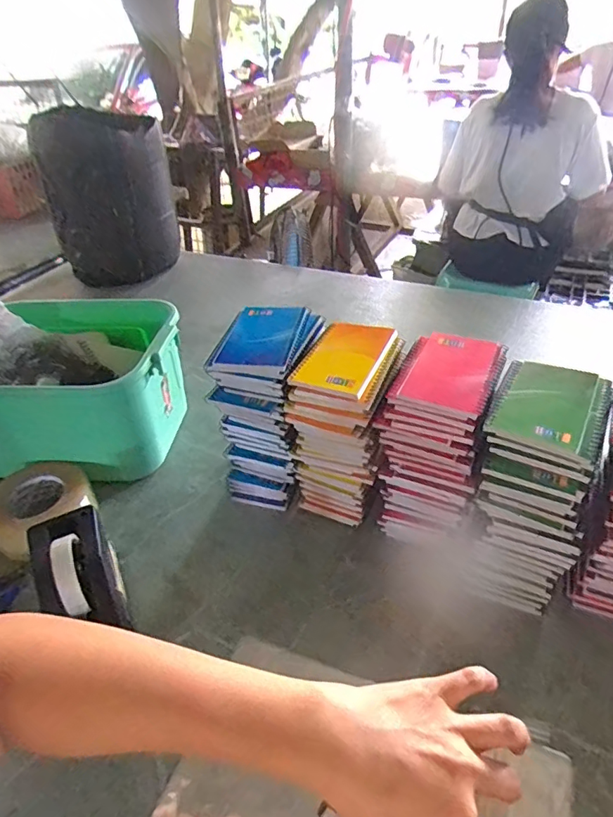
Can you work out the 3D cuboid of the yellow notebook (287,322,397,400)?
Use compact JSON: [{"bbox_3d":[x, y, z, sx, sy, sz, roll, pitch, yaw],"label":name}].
[{"bbox_3d":[0.041,-0.058,0.557,0.086,0.011,0.126,13,42,18],"label":"yellow notebook"}]

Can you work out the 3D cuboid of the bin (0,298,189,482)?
[{"bbox_3d":[-0.359,-0.034,0.779,0.341,0.180,0.250,-2,38,3],"label":"bin"}]

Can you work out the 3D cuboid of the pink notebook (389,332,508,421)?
[{"bbox_3d":[0.156,-0.038,0.528,0.086,0.015,0.139,19,45,25],"label":"pink notebook"}]

